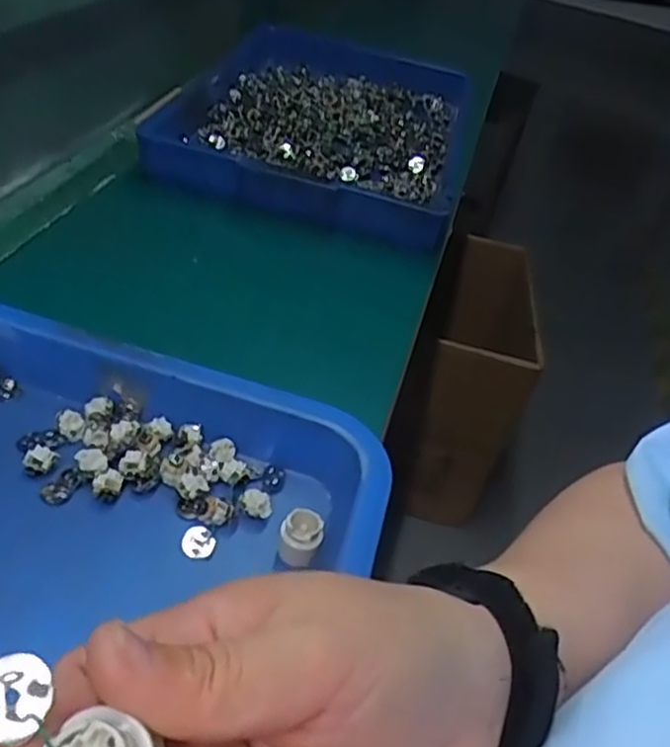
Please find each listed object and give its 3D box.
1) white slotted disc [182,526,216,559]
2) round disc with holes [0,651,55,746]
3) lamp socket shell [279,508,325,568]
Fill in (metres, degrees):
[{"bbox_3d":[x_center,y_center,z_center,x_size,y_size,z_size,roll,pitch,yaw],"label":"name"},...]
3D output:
[{"bbox_3d":[-0.070,0.086,0.365,0.016,0.004,0.016,8,39,-7],"label":"white slotted disc"},{"bbox_3d":[-0.063,0.063,0.139,0.014,0.004,0.015,4,68,-10],"label":"round disc with holes"},{"bbox_3d":[-0.017,0.085,0.369,0.021,0.023,0.021,15,38,1],"label":"lamp socket shell"}]

